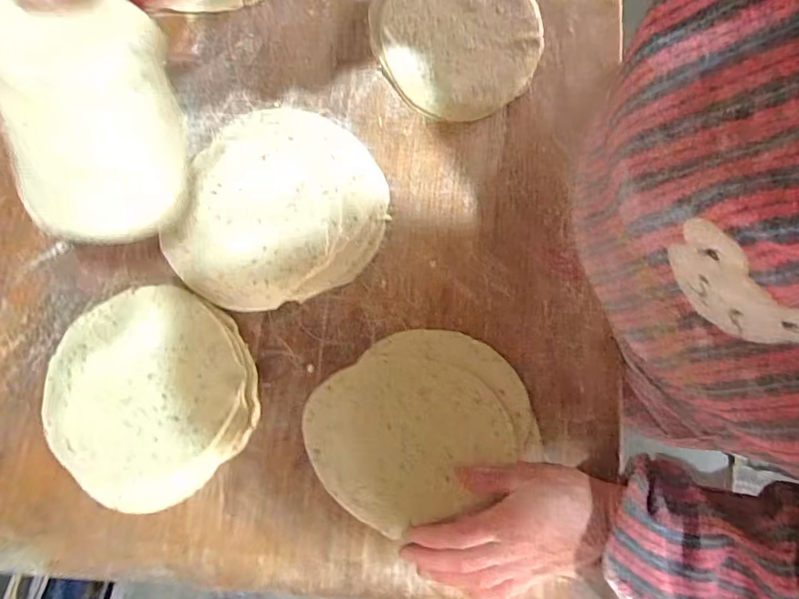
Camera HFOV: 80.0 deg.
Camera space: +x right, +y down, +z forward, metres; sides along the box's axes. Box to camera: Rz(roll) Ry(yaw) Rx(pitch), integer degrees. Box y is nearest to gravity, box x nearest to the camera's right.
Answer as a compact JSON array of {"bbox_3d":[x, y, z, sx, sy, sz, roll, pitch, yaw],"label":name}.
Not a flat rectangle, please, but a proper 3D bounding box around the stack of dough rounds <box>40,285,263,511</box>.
[{"bbox_3d":[-0.205,0.076,0.391,0.165,0.011,0.165,-42,81,-6],"label":"stack of dough rounds"}]

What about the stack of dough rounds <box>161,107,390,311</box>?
[{"bbox_3d":[-0.102,-0.081,0.416,0.172,0.021,0.183,14,80,4],"label":"stack of dough rounds"}]

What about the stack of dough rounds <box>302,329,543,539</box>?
[{"bbox_3d":[0.016,0.102,0.393,0.177,0.009,0.138,-24,80,-3],"label":"stack of dough rounds"}]

